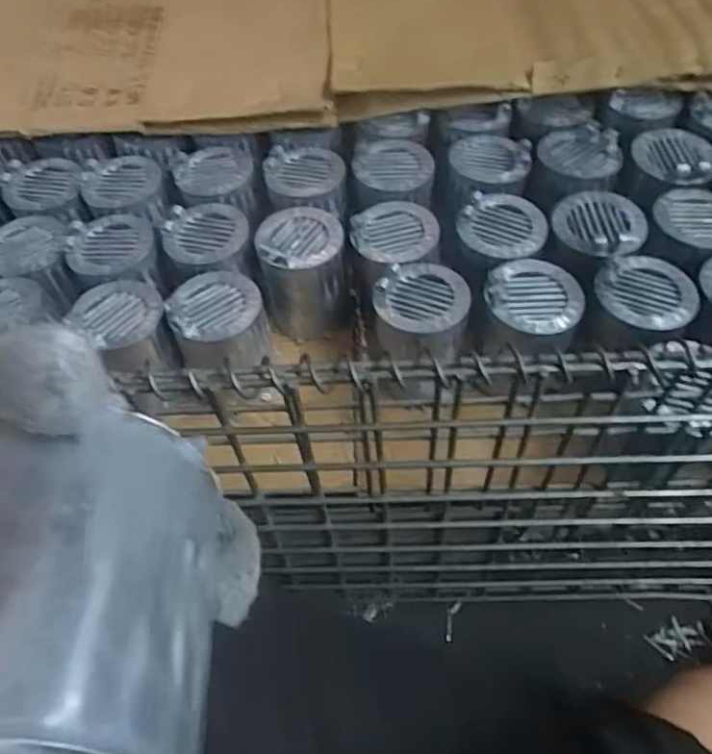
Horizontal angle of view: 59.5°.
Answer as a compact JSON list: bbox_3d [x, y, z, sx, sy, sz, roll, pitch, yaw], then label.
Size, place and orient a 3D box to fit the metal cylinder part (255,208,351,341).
[{"bbox_3d":[-0.053,-0.109,0.652,0.087,0.119,0.084,-4,57,1],"label":"metal cylinder part"}]

